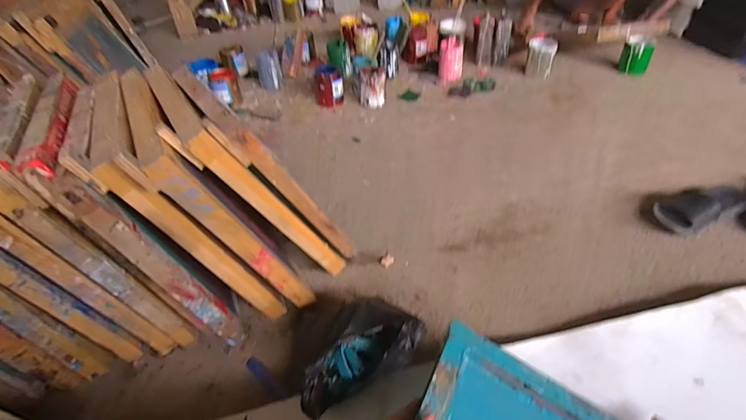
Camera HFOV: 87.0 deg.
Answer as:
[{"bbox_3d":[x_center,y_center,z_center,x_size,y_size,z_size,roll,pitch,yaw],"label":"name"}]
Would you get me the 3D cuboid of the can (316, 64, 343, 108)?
[{"bbox_3d":[-0.172,-0.482,1.539,0.108,0.137,0.098,-10,42,-4],"label":"can"}]

